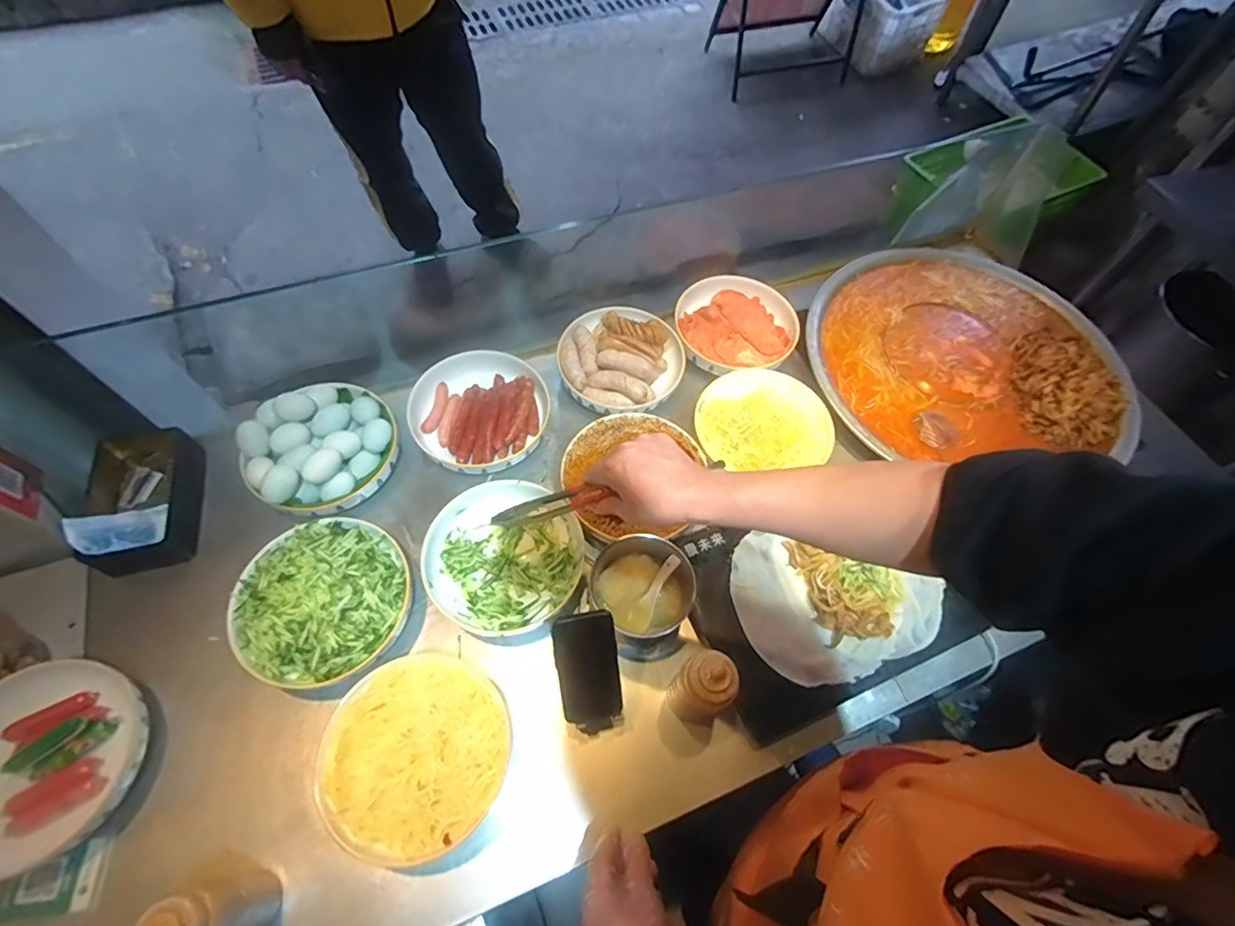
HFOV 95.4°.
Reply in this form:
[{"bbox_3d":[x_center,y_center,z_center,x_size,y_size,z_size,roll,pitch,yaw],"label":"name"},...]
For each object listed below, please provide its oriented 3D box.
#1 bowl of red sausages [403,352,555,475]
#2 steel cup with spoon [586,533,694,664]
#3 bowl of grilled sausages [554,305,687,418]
[{"bbox_3d":[-0.228,-0.081,0.949,0.225,0.067,0.217,1,60,-2],"label":"bowl of red sausages"},{"bbox_3d":[0.039,0.185,0.797,0.132,0.097,0.160,-28,65,-17],"label":"steel cup with spoon"},{"bbox_3d":[0.002,-0.187,1.003,0.211,0.077,0.222,1,60,-2],"label":"bowl of grilled sausages"}]

